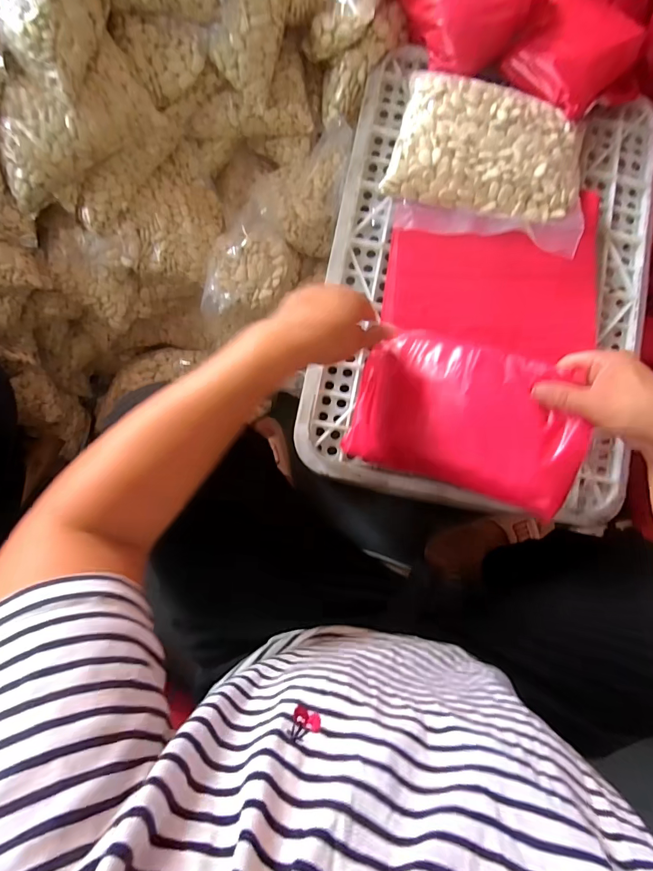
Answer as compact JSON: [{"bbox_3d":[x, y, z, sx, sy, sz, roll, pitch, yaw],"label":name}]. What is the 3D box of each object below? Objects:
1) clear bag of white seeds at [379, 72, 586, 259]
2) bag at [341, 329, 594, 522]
[{"bbox_3d":[0.201,-0.334,0.492,0.232,0.028,0.202,15,84,0],"label":"clear bag of white seeds"},{"bbox_3d":[0.137,-0.023,0.414,0.228,0.040,0.151,16,97,28],"label":"bag"}]

